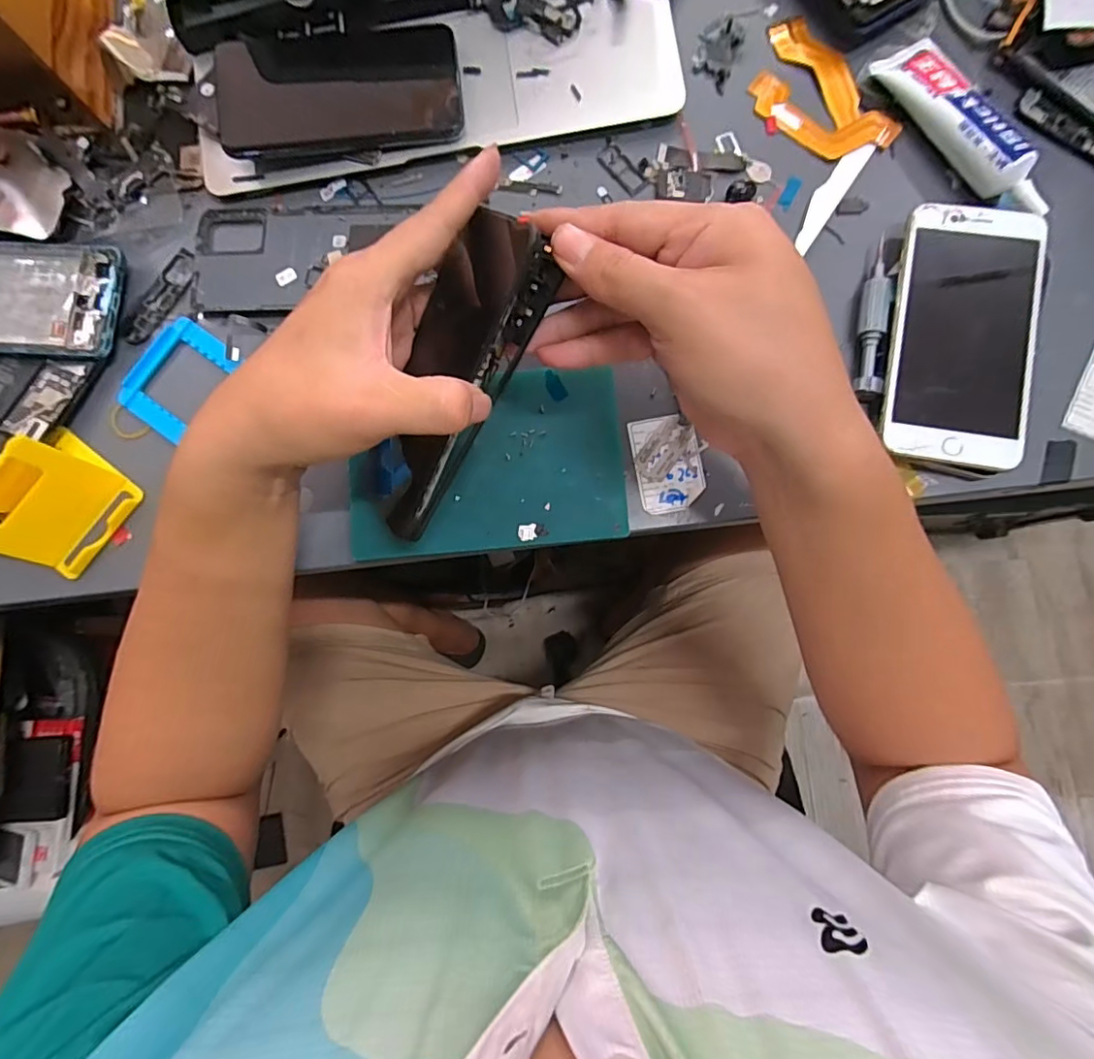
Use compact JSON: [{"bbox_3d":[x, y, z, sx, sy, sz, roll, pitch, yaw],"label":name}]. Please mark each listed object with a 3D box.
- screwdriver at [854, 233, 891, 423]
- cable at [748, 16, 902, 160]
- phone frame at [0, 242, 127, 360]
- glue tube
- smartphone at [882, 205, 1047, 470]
[{"bbox_3d":[0.198,-0.125,0.333,0.014,0.013,0.113,8,81,3],"label":"screwdriver"},{"bbox_3d":[0.174,-0.286,0.360,0.063,0.006,0.106,-31,81,-3],"label":"cable"},{"bbox_3d":[-0.364,-0.152,0.359,0.161,0.008,0.077,3,83,-1],"label":"phone frame"},{"bbox_3d":[0.259,-0.249,0.339,0.037,0.026,0.134,-29,81,-2],"label":"glue tube"},{"bbox_3d":[0.246,-0.116,0.320,0.077,0.007,0.156,10,84,5],"label":"smartphone"}]

